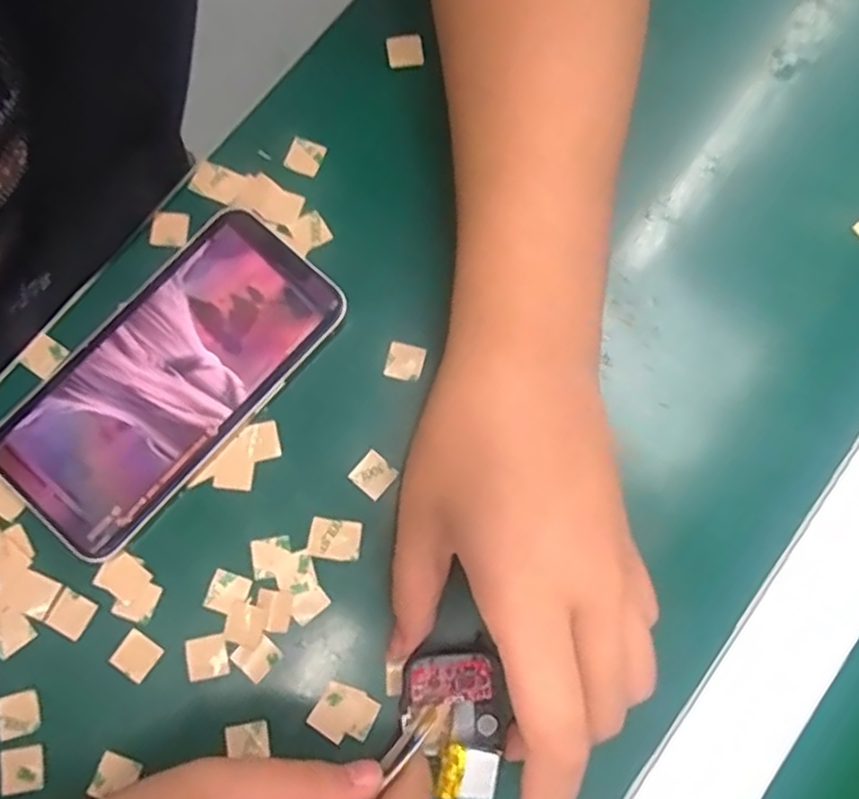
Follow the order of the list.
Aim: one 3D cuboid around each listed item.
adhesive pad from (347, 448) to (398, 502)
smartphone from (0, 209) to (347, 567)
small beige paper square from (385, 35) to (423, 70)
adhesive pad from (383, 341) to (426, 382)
[{"bbox_3d":[-0.023,0.030,0.289,0.015,0.004,0.015,40,79,6],"label":"adhesive pad"},{"bbox_3d":[-0.106,-0.008,0.292,0.071,0.008,0.144,42,82,6],"label":"smartphone"},{"bbox_3d":[-0.012,-0.160,0.329,0.017,0.008,0.013,5,80,0],"label":"small beige paper square"},{"bbox_3d":[-0.011,-0.016,0.300,0.015,0.004,0.015,14,78,1],"label":"adhesive pad"}]

